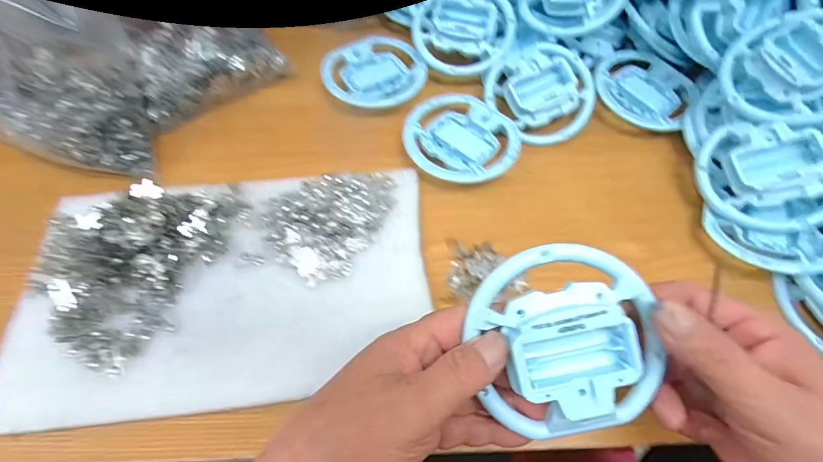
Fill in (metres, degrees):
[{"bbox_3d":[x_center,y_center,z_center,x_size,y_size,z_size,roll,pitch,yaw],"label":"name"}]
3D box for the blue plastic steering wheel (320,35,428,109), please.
[{"bbox_3d":[-0.041,-0.165,0.430,0.100,0.021,0.094,0,60,-1],"label":"blue plastic steering wheel"}]

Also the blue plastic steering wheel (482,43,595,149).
[{"bbox_3d":[0.127,-0.136,0.393,0.091,0.028,0.094,1,64,-3],"label":"blue plastic steering wheel"}]

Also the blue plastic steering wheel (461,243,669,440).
[{"bbox_3d":[0.080,0.055,0.213,0.093,0.030,0.093,-1,79,7],"label":"blue plastic steering wheel"}]

